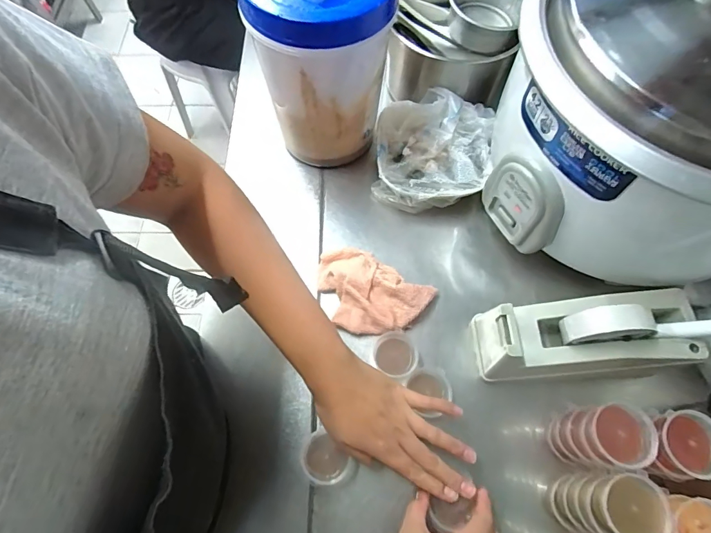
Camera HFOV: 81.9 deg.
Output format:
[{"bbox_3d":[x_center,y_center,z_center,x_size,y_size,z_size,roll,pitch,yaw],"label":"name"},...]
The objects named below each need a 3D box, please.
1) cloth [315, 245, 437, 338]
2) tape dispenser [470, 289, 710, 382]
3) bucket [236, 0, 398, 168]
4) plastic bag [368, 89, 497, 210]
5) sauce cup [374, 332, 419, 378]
[{"bbox_3d":[0.011,0.033,0.503,0.136,0.040,0.096,33,71,15],"label":"cloth"},{"bbox_3d":[0.242,0.069,0.416,0.228,0.077,0.077,-7,65,14],"label":"tape dispenser"},{"bbox_3d":[-0.032,-0.236,0.506,0.141,0.242,0.141,0,66,1],"label":"bucket"},{"bbox_3d":[0.104,-0.153,0.564,0.154,0.071,0.159,5,66,4],"label":"plastic bag"},{"bbox_3d":[0.046,0.102,0.474,0.047,0.034,0.049,0,66,1],"label":"sauce cup"}]

